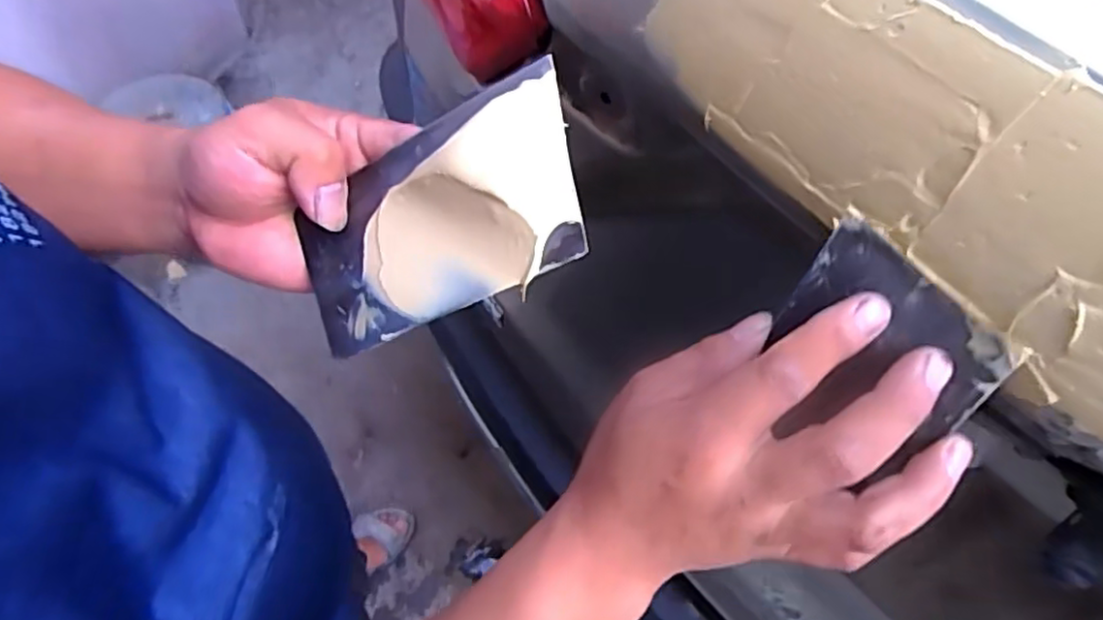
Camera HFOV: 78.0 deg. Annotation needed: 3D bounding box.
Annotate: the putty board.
[{"bbox_3d":[-0.049,-0.034,0.269,0.130,0.015,0.073,-22,81,27],"label":"putty board"}]

